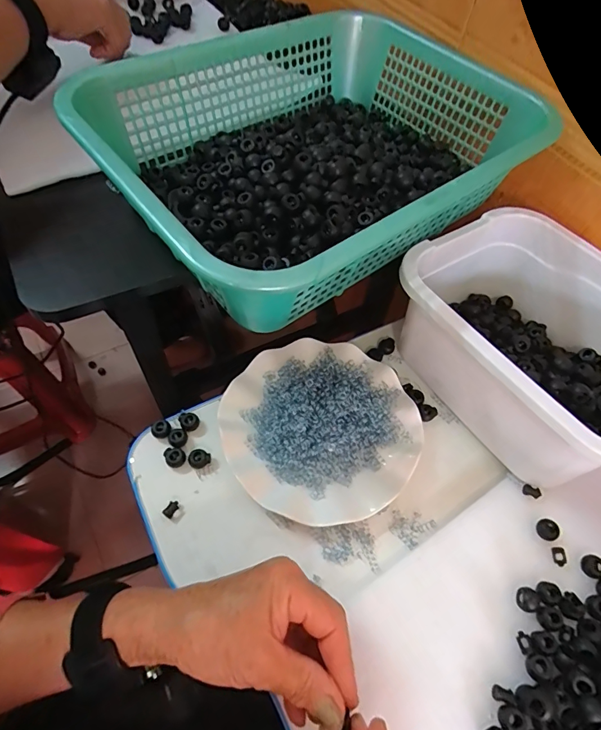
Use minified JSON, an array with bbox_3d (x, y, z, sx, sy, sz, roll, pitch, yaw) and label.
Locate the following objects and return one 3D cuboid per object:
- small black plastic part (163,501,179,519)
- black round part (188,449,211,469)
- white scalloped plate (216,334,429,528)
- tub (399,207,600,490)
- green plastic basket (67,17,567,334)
[{"bbox_3d":[-0.112,0.125,0.365,0.010,0.005,0.015,30,61,14],"label":"small black plastic part"},{"bbox_3d":[-0.093,0.087,0.388,0.020,0.011,0.014,-4,58,-7],"label":"black round part"},{"bbox_3d":[0.020,0.055,0.400,0.177,0.030,0.178,2,58,-3],"label":"white scalloped plate"},{"bbox_3d":[0.222,-0.021,0.401,0.186,0.111,0.241,-31,65,-21],"label":"tub"},{"bbox_3d":[0.017,-0.207,0.403,0.383,0.089,0.296,-34,66,-22],"label":"green plastic basket"}]

